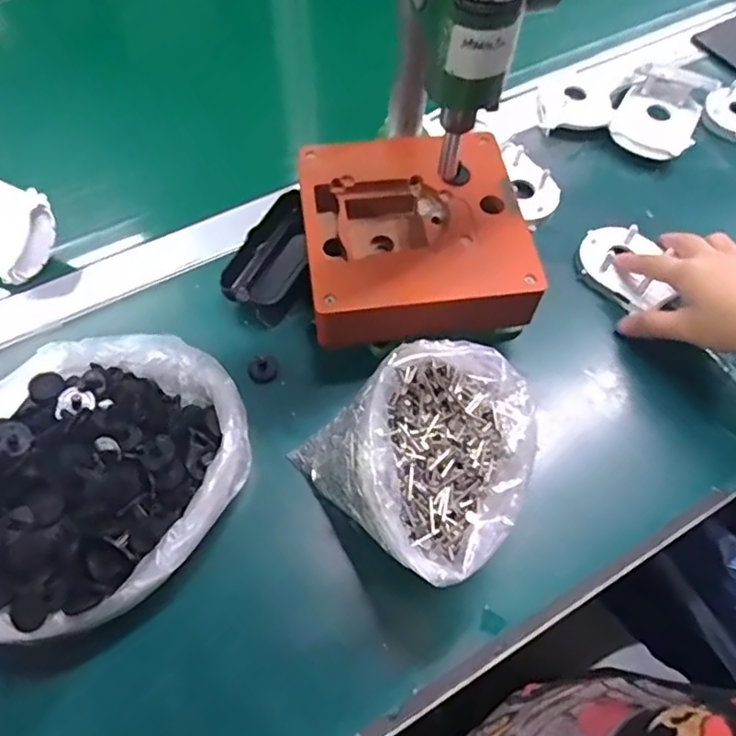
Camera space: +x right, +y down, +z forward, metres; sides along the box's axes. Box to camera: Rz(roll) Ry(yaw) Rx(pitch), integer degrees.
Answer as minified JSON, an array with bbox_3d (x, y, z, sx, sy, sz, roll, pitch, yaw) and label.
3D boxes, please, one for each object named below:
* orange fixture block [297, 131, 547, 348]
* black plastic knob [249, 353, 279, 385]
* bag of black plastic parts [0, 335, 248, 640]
[{"bbox_3d":[0.032,-0.090,0.458,0.151,0.082,0.162,-6,61,-6],"label":"orange fixture block"},{"bbox_3d":[-0.076,0.000,0.447,0.020,0.007,0.024,2,60,-1],"label":"black plastic knob"},{"bbox_3d":[-0.168,0.066,0.379,0.163,0.049,0.187,16,61,7],"label":"bag of black plastic parts"}]

